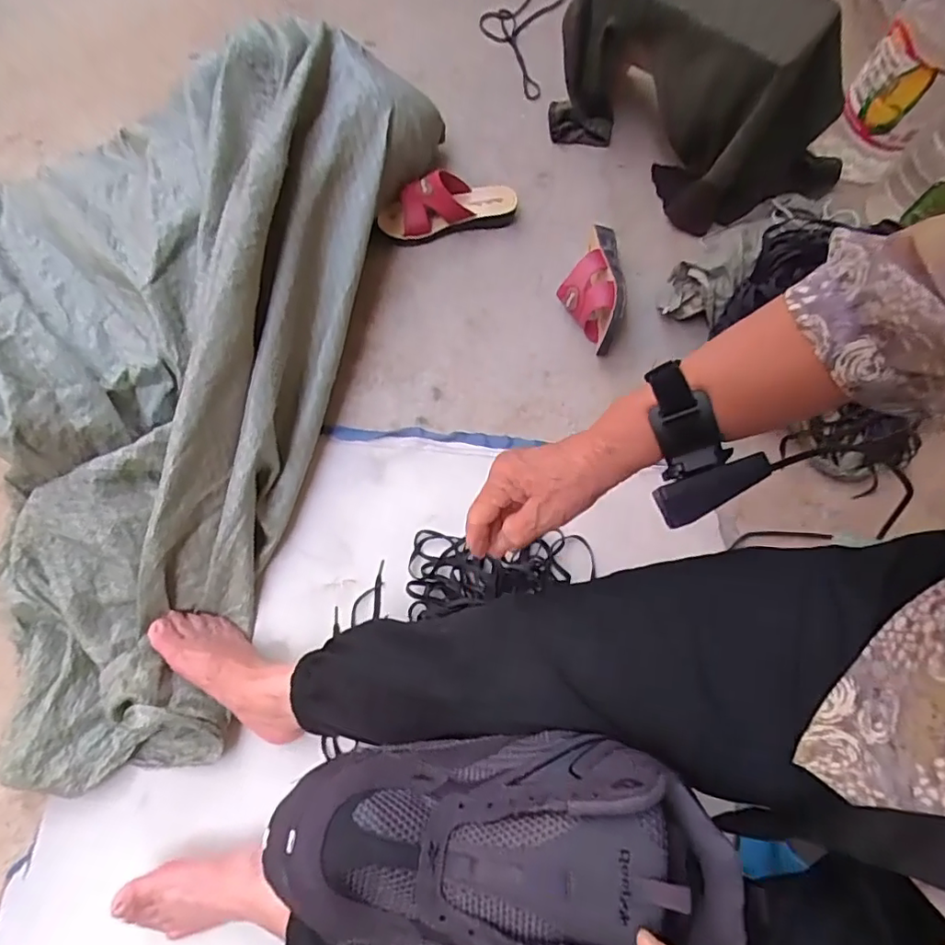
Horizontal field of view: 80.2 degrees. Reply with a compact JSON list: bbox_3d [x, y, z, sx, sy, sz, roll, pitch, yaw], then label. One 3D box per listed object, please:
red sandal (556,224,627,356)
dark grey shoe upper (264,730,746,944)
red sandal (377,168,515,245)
[{"bbox_3d":[0.179,-0.283,0.862,0.090,0.081,0.210,1,68,-1],"label":"red sandal"},{"bbox_3d":[0.018,0.225,0.321,0.261,0.077,0.128,1,68,4],"label":"dark grey shoe upper"},{"bbox_3d":[-0.040,-0.440,0.924,0.233,0.083,0.083,-12,68,-6],"label":"red sandal"}]

